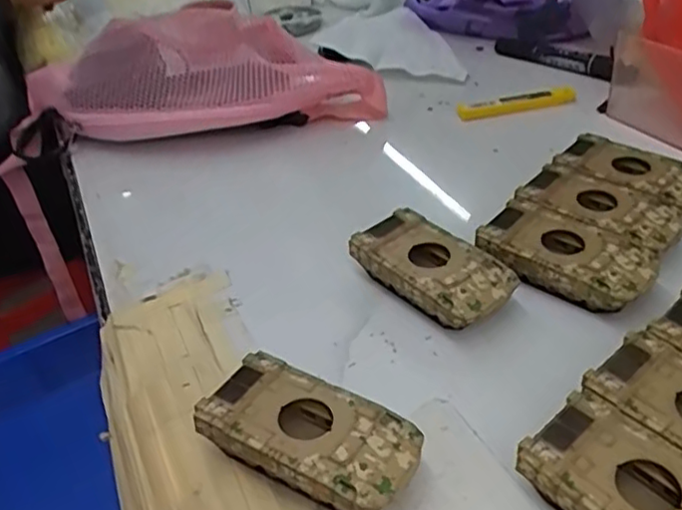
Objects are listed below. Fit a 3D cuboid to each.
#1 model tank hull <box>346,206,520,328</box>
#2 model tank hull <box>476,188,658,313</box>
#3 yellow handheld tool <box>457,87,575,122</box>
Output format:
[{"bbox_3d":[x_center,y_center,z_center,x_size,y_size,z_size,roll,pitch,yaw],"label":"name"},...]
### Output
[{"bbox_3d":[0.055,0.010,0.379,0.051,0.026,0.091,-32,45,-28],"label":"model tank hull"},{"bbox_3d":[0.133,0.000,0.379,0.093,0.021,0.055,27,50,35],"label":"model tank hull"},{"bbox_3d":[0.153,-0.133,0.557,0.104,0.012,0.013,-9,39,-3],"label":"yellow handheld tool"}]

